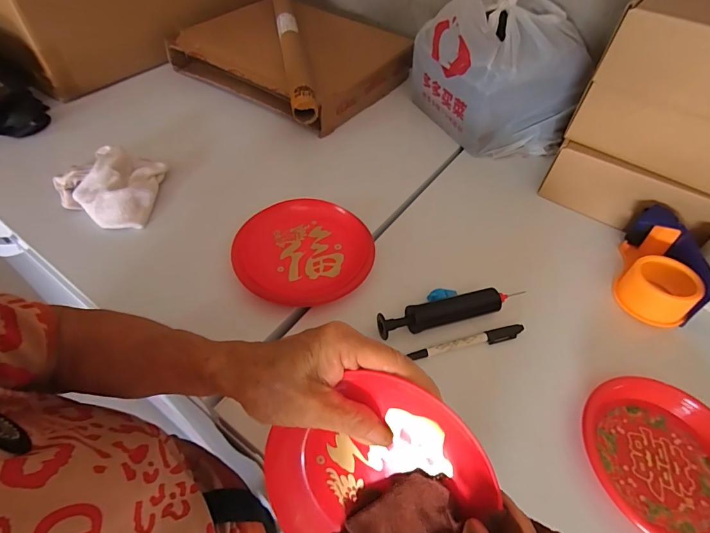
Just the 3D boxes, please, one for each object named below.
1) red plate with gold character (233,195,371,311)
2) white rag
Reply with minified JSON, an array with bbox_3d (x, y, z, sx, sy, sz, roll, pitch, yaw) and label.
[{"bbox_3d":[-0.061,-0.019,0.472,0.157,0.021,0.143,2,60,-3],"label":"red plate with gold character"},{"bbox_3d":[-0.330,-0.104,0.507,0.133,0.040,0.109,5,50,-1],"label":"white rag"}]

